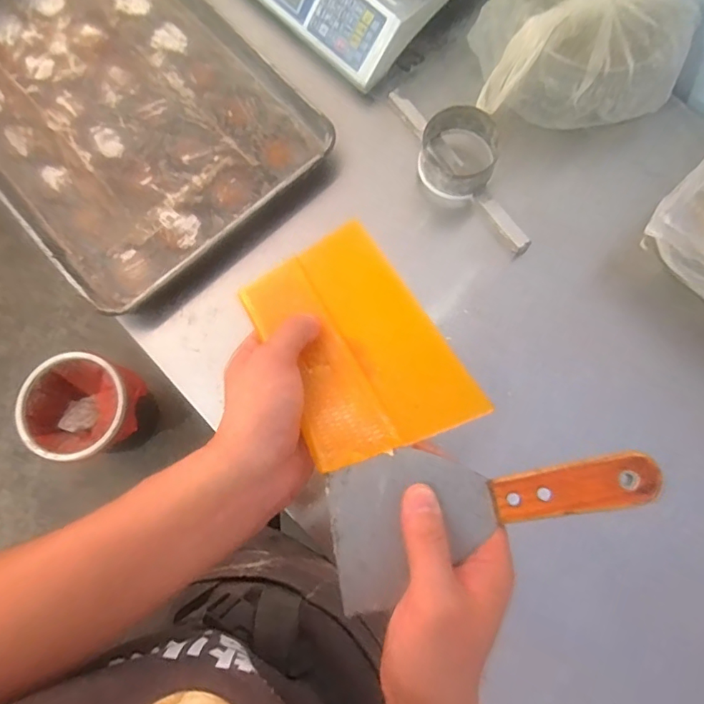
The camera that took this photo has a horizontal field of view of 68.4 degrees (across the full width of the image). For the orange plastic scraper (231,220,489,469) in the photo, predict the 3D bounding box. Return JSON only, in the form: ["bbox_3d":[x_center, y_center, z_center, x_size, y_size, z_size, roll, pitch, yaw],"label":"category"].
[{"bbox_3d":[-0.001,-0.009,0.359,0.109,0.006,0.178,-26,60,-7],"label":"orange plastic scraper"}]

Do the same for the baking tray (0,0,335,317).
[{"bbox_3d":[-0.368,-0.390,0.766,0.406,0.051,0.640,-40,80,-7],"label":"baking tray"}]

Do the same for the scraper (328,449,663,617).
[{"bbox_3d":[0.080,0.093,0.301,0.185,0.008,0.083,-12,77,7],"label":"scraper"}]

